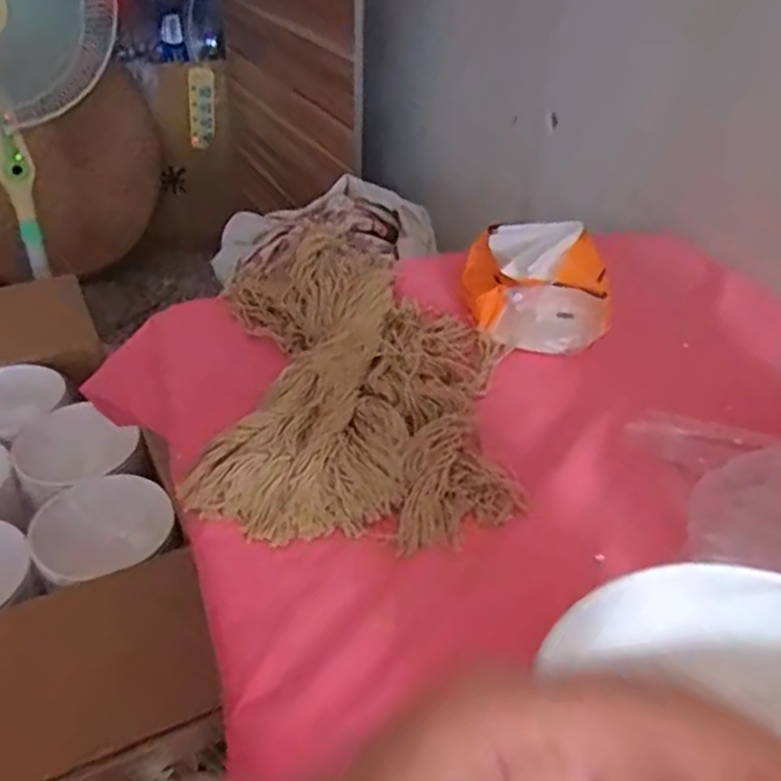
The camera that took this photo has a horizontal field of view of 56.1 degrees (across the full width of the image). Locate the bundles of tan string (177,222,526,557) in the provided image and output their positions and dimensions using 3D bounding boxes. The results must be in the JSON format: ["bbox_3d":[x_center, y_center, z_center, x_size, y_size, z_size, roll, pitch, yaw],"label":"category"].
[{"bbox_3d":[-0.026,-0.028,0.582,0.225,0.045,0.345,0,39,-2],"label":"bundles of tan string"}]

